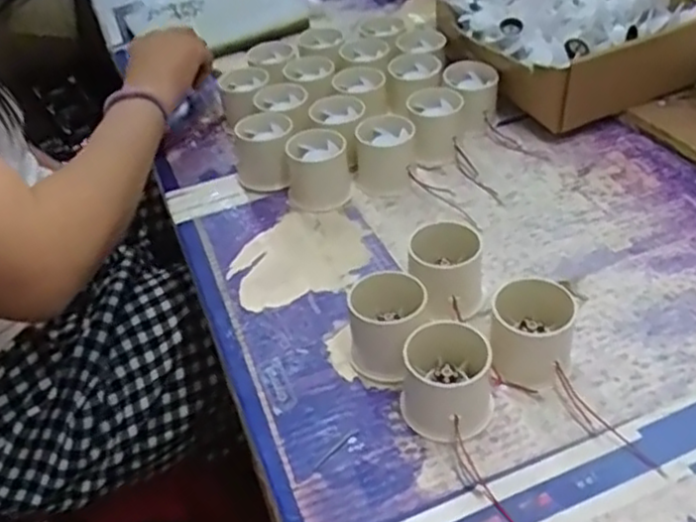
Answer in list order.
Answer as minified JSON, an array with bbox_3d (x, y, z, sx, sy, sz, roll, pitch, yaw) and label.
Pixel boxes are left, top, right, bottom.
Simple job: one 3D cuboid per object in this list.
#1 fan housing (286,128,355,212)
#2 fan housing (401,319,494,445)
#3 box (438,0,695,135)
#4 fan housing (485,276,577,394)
[{"bbox_3d":[-0.027,-0.079,0.618,0.055,0.050,0.055,-25,44,-20],"label":"fan housing"},{"bbox_3d":[0.061,0.072,0.432,0.052,0.047,0.060,2,42,9],"label":"fan housing"},{"bbox_3d":[0.210,-0.217,0.707,0.203,0.098,0.214,-25,45,-20],"label":"box"},{"bbox_3d":[0.115,0.044,0.451,0.050,0.050,0.051,10,44,18],"label":"fan housing"}]

